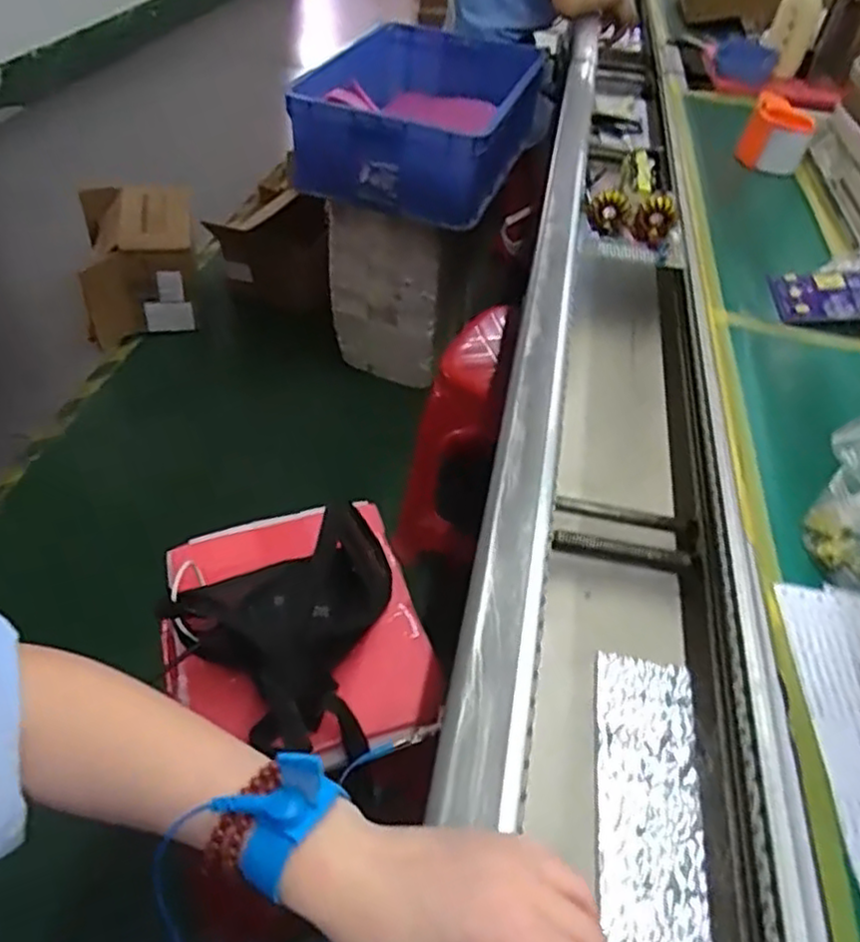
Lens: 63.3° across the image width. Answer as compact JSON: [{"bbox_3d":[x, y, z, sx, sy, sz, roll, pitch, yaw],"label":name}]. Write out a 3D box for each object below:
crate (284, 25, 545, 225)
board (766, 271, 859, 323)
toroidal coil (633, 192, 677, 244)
[{"bbox_3d":[-0.011,-0.799,1.535,0.453,0.195,0.685,13,46,8],"label":"crate"},{"bbox_3d":[0.439,-0.191,0.753,0.122,0.007,0.098,0,45,17],"label":"board"},{"bbox_3d":[0.276,-0.308,0.850,0.048,0.049,0.021,17,46,12],"label":"toroidal coil"}]

